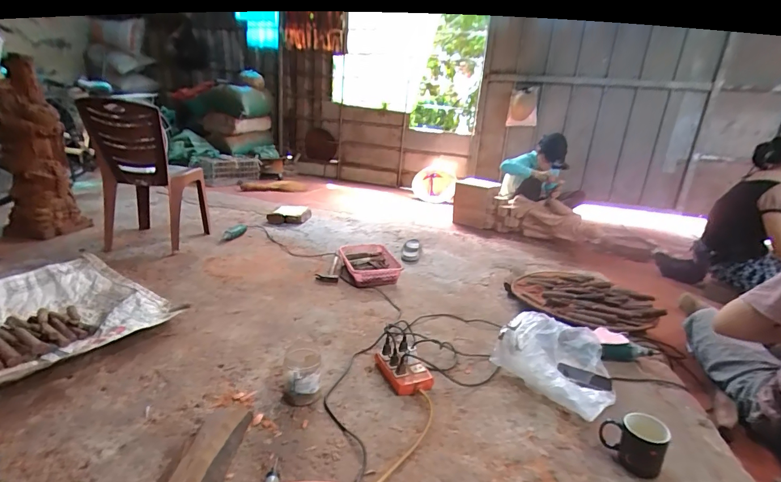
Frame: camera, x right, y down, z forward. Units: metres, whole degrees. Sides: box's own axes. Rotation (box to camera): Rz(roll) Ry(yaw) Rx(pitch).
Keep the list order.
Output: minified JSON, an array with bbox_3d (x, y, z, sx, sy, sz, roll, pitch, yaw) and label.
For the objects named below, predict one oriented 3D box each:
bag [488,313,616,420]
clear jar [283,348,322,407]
[{"bbox_3d":[0.493,0.326,1.083,0.264,0.149,0.294,-10,23,-36],"label":"bag"},{"bbox_3d":[-0.224,0.336,0.961,0.095,0.105,0.109,0,19,-12],"label":"clear jar"}]

